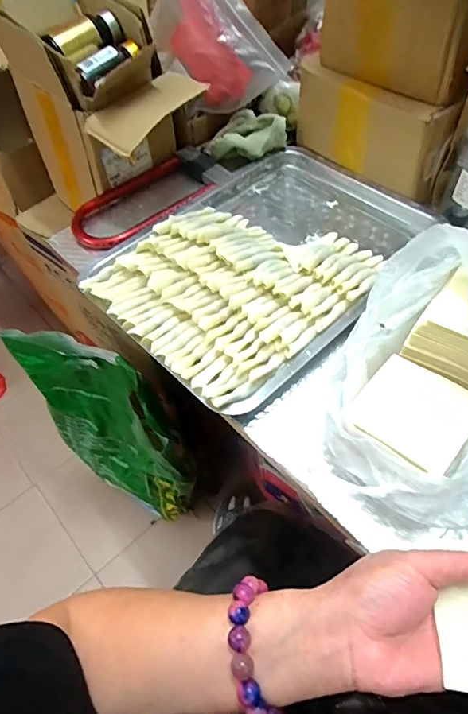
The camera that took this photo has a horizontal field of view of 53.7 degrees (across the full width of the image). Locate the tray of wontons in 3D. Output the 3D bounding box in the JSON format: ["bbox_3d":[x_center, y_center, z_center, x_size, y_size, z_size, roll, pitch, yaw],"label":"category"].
[{"bbox_3d":[0.036,-0.130,0.572,0.290,0.050,0.401,36,65,26],"label":"tray of wontons"}]

